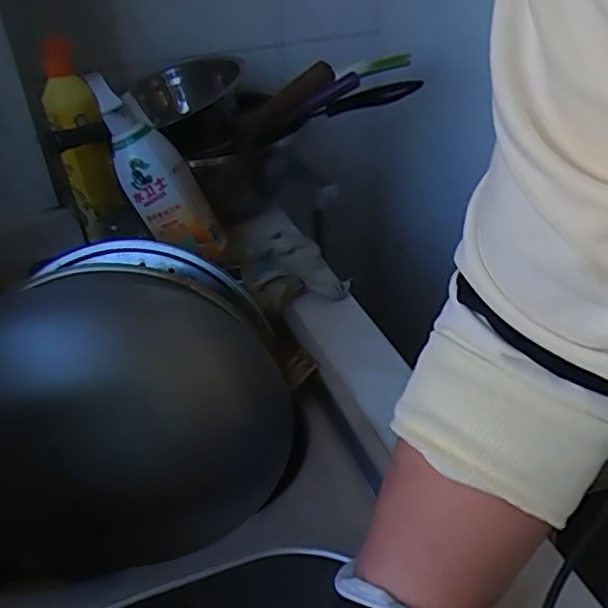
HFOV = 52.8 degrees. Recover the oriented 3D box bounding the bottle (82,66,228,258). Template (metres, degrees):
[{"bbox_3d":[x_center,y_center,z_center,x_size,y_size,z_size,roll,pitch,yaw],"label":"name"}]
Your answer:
[{"bbox_3d":[-0.168,-0.149,0.686,0.057,0.228,0.064,-16,26,34],"label":"bottle"}]

